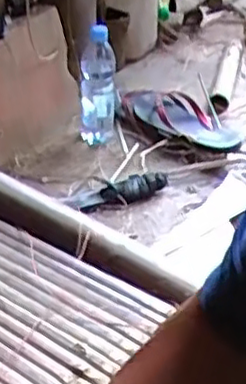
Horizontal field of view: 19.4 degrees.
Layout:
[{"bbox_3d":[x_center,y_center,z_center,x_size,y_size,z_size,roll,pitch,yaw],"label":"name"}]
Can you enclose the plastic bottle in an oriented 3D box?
[{"bbox_3d":[-0.052,-0.226,1.525,0.071,0.246,0.084,0,13,-2],"label":"plastic bottle"}]

